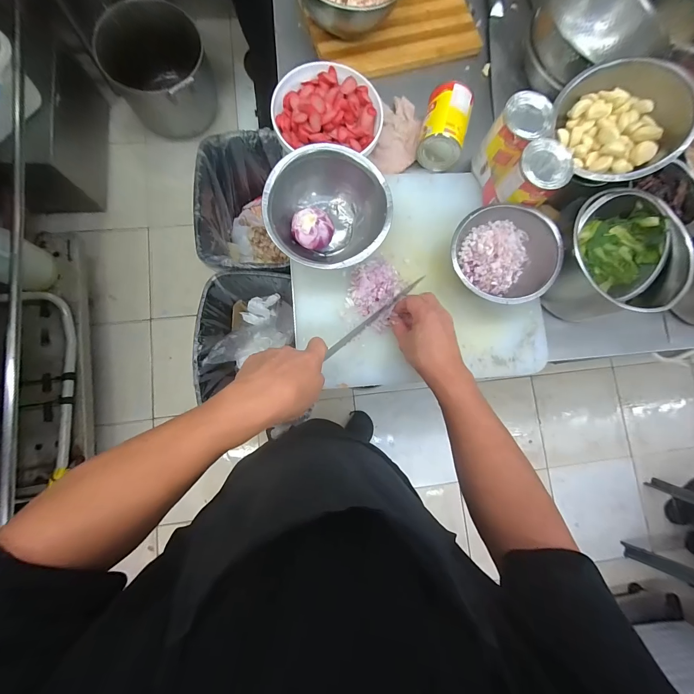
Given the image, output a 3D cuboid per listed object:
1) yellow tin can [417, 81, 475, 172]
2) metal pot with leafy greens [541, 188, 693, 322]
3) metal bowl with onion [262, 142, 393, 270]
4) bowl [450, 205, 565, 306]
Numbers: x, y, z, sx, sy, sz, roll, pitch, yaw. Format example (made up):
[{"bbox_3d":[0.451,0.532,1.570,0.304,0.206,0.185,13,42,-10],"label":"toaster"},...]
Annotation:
[{"bbox_3d":[0.159,-0.360,0.509,0.067,0.065,0.107,14,81,-3],"label":"yellow tin can"},{"bbox_3d":[0.387,-0.127,0.467,0.161,0.116,0.170,1,82,-5],"label":"metal pot with leafy greens"},{"bbox_3d":[-0.027,-0.186,0.450,0.164,0.079,0.163,1,82,-5],"label":"metal bowl with onion"},{"bbox_3d":[0.222,-0.130,0.455,0.142,0.062,0.138,1,82,-5],"label":"bowl"}]

